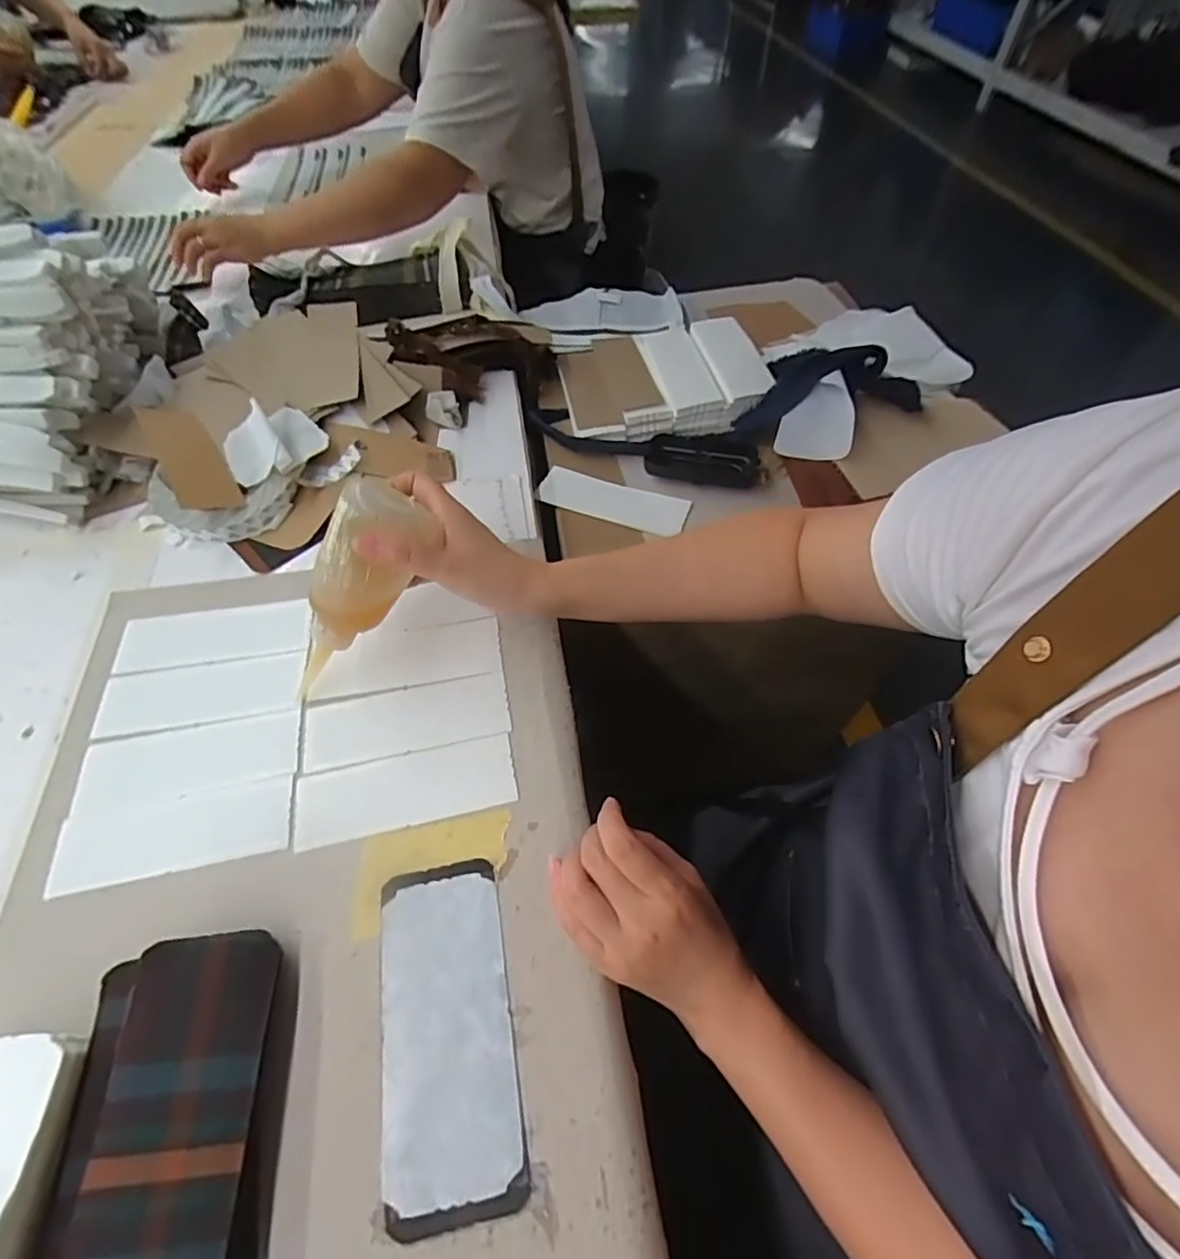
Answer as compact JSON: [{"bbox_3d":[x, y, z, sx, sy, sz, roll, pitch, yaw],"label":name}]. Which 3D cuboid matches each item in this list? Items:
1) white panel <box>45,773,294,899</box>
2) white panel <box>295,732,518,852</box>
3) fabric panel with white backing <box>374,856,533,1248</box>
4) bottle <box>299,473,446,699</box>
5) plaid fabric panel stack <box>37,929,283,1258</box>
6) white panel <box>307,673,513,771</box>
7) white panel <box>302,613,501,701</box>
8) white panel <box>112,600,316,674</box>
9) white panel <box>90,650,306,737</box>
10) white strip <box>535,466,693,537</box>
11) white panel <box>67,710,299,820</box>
[{"bbox_3d":[-0.276,0.135,0.393,0.145,0.004,0.052,-10,57,-6],"label":"white panel"},{"bbox_3d":[-0.128,0.111,0.411,0.147,0.004,0.052,-11,57,-7],"label":"white panel"},{"bbox_3d":[-0.082,0.220,0.331,0.073,0.004,0.167,-10,57,-6],"label":"fabric panel with white backing"},{"bbox_3d":[-0.161,-0.025,0.407,0.047,0.041,0.152,34,107,21],"label":"bottle"},{"bbox_3d":[-0.214,0.253,0.297,0.098,0.027,0.173,-8,56,-5],"label":"plaid fabric panel stack"},{"bbox_3d":[-0.135,0.065,0.436,0.145,0.004,0.051,-10,57,-6],"label":"white panel"},{"bbox_3d":[-0.143,0.020,0.466,0.138,0.005,0.053,-8,56,-5],"label":"white panel"},{"bbox_3d":[-0.304,0.002,0.480,0.147,0.004,0.052,-8,56,-5],"label":"white panel"},{"bbox_3d":[-0.297,0.048,0.454,0.145,0.005,0.052,-9,56,-5],"label":"white panel"},{"bbox_3d":[0.023,-0.130,0.593,0.147,0.009,0.053,19,59,8],"label":"white strip"},{"bbox_3d":[-0.286,0.093,0.423,0.146,0.004,0.054,-10,57,-6],"label":"white panel"}]

